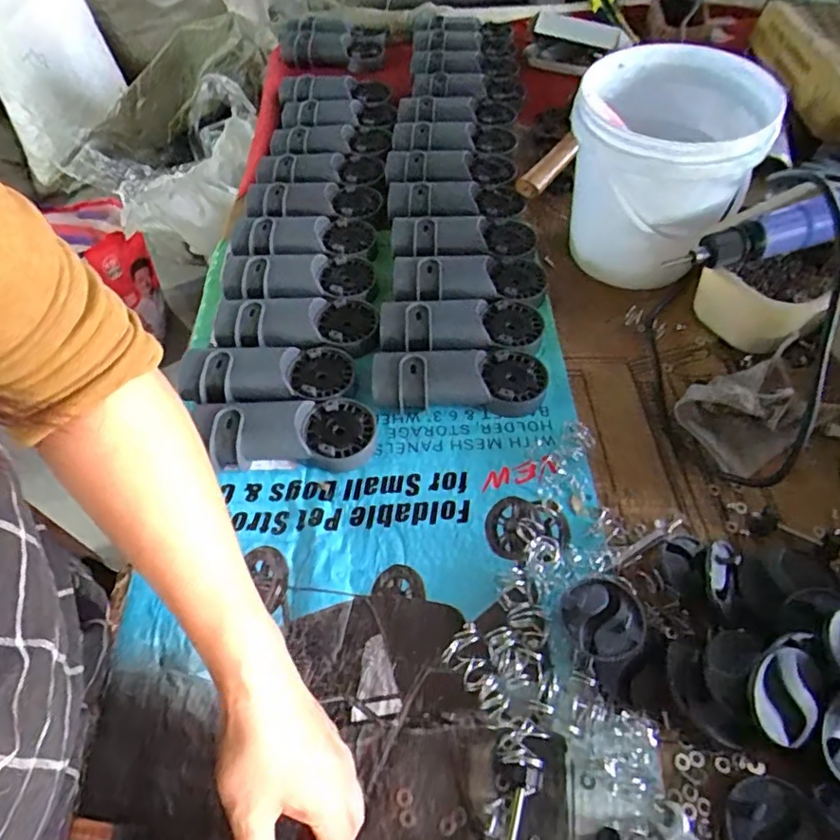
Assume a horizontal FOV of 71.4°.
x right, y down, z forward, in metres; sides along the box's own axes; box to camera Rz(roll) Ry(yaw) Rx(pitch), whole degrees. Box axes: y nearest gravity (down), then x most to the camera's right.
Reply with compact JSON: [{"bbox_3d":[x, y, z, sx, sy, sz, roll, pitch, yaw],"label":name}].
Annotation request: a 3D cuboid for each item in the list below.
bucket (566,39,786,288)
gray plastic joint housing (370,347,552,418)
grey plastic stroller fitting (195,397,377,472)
[{"bbox_3d":[0.246,-0.268,0.608,0.174,0.159,0.194,20,59,15],"label":"bucket"},{"bbox_3d":[0.037,-0.040,0.551,0.160,0.039,0.061,4,56,4],"label":"gray plastic joint housing"},{"bbox_3d":[-0.111,0.011,0.525,0.141,0.040,0.062,-3,56,-1],"label":"grey plastic stroller fitting"}]

